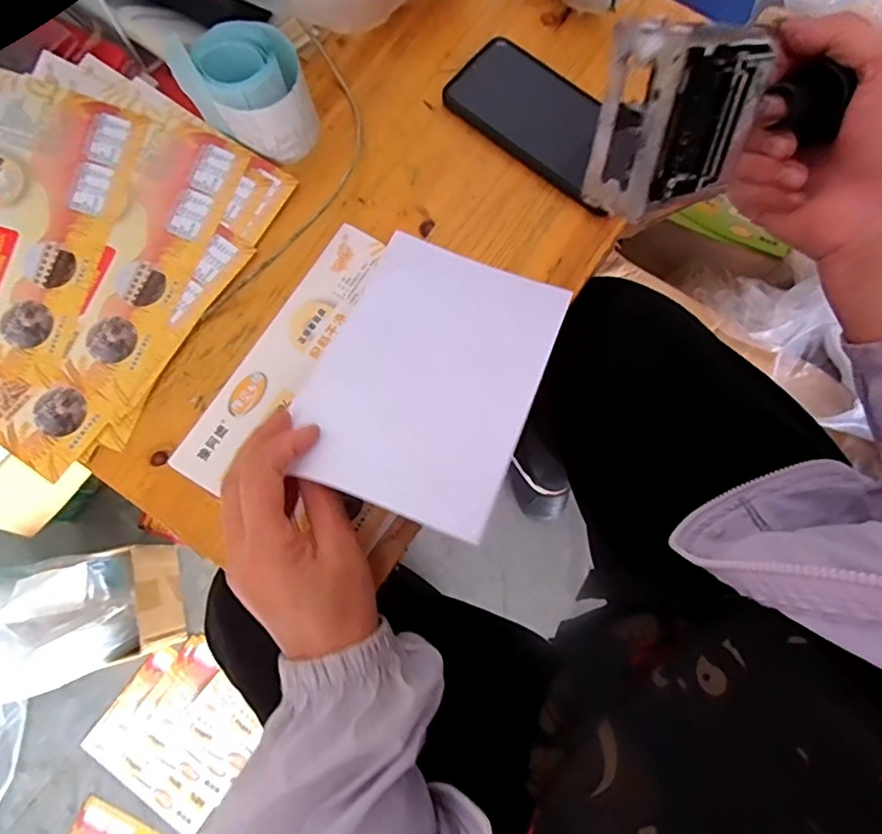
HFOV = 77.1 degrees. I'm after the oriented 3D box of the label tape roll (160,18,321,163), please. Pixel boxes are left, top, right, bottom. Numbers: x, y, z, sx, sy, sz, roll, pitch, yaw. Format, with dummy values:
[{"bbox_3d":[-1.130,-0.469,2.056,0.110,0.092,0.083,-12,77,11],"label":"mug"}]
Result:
[{"bbox_3d":[-0.139,-0.235,0.400,0.078,0.054,0.087,-34,80,-8],"label":"label tape roll"}]

